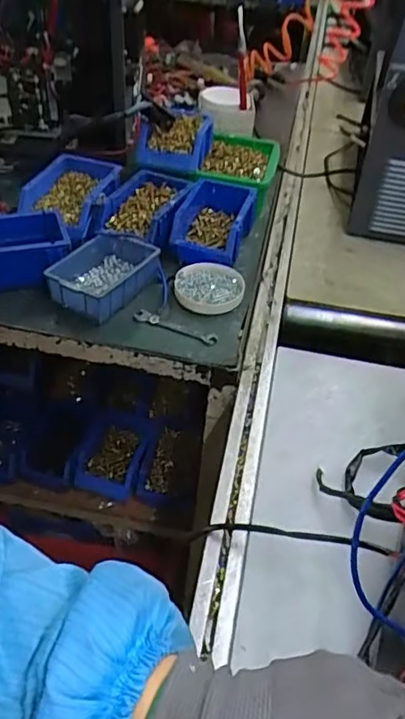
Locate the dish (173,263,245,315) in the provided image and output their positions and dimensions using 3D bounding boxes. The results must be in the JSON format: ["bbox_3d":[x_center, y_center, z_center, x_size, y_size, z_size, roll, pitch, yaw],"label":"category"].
[{"bbox_3d":[0.011,-0.110,0.858,0.100,0.019,0.101,2,43,-2],"label":"dish"}]

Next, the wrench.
[{"bbox_3d":[-0.038,-0.047,0.792,0.128,0.013,0.020,17,45,16],"label":"wrench"}]

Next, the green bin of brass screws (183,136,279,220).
[{"bbox_3d":[0.067,-0.345,1.069,0.140,0.068,0.193,15,44,11],"label":"green bin of brass screws"}]

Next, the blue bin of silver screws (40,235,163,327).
[{"bbox_3d":[-0.145,-0.123,0.846,0.110,0.061,0.167,25,47,20],"label":"blue bin of silver screws"}]

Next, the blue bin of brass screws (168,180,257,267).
[{"bbox_3d":[0.018,-0.222,0.937,0.115,0.069,0.187,11,44,7],"label":"blue bin of brass screws"}]

